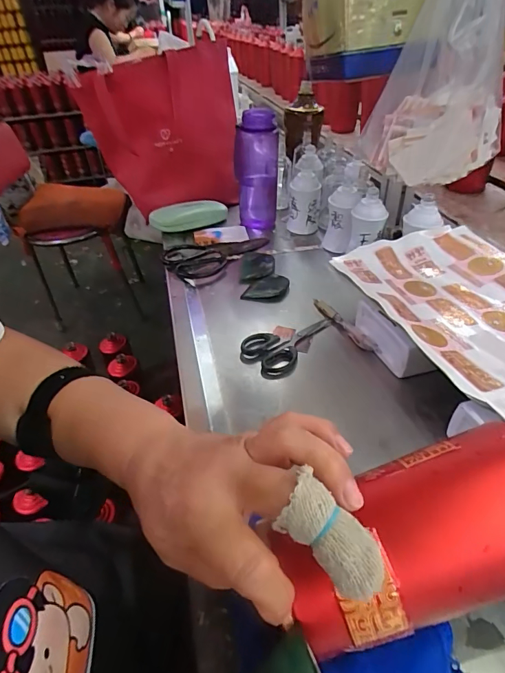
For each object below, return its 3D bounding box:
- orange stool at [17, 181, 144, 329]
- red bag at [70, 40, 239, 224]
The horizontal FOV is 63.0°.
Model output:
[{"bbox_3d":[-0.658,-0.313,1.663,0.389,0.519,0.345,-16,40,-14],"label":"orange stool"},{"bbox_3d":[-0.171,-0.391,0.807,0.276,0.260,0.144,-7,39,-3],"label":"red bag"}]

